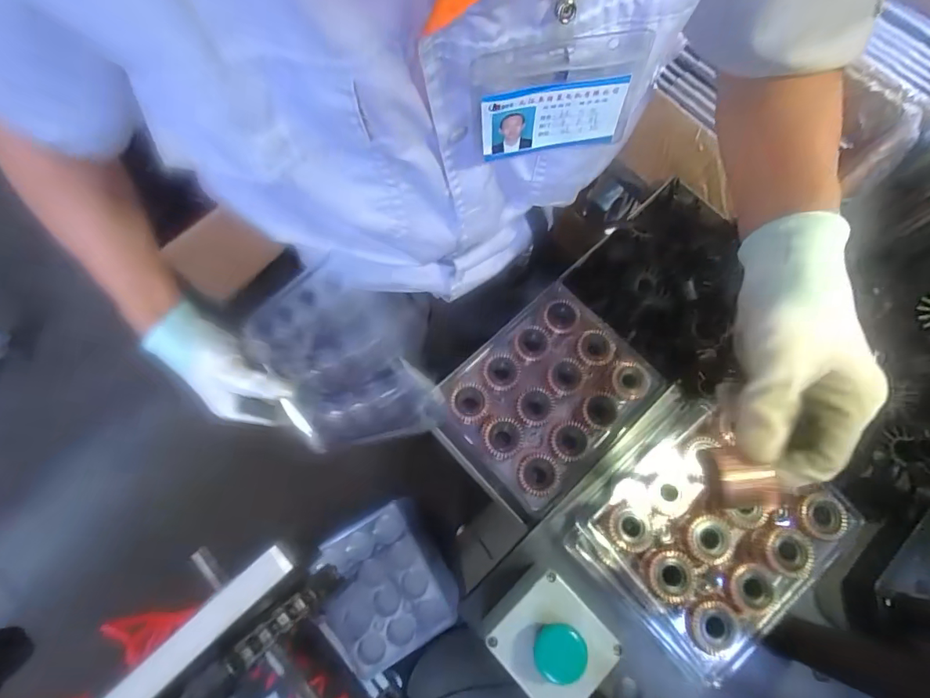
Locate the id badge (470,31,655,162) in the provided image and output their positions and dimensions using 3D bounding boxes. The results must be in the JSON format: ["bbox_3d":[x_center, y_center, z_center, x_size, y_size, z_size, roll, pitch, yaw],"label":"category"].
[{"bbox_3d":[0.054,-0.150,0.293,0.099,0.076,0.011,-8,66,-3],"label":"id badge"}]

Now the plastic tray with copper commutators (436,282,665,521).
[{"bbox_3d":[0.086,0.043,0.490,0.206,0.039,0.158,-42,78,-13],"label":"plastic tray with copper commutators"}]

